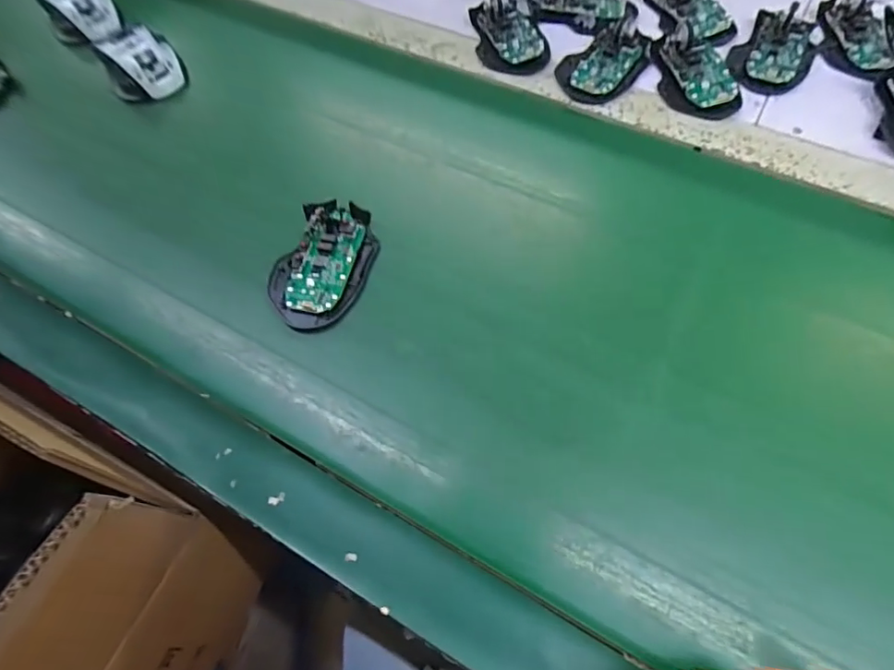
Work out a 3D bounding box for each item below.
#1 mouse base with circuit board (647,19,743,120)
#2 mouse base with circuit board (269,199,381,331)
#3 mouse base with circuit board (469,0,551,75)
[{"bbox_3d":[0.241,-0.260,0.508,0.065,0.028,0.108,-5,62,1],"label":"mouse base with circuit board"},{"bbox_3d":[-0.100,-0.059,0.425,0.072,0.019,0.113,14,64,11],"label":"mouse base with circuit board"},{"bbox_3d":[0.065,-0.327,0.555,0.071,0.024,0.123,-8,62,-1],"label":"mouse base with circuit board"}]

